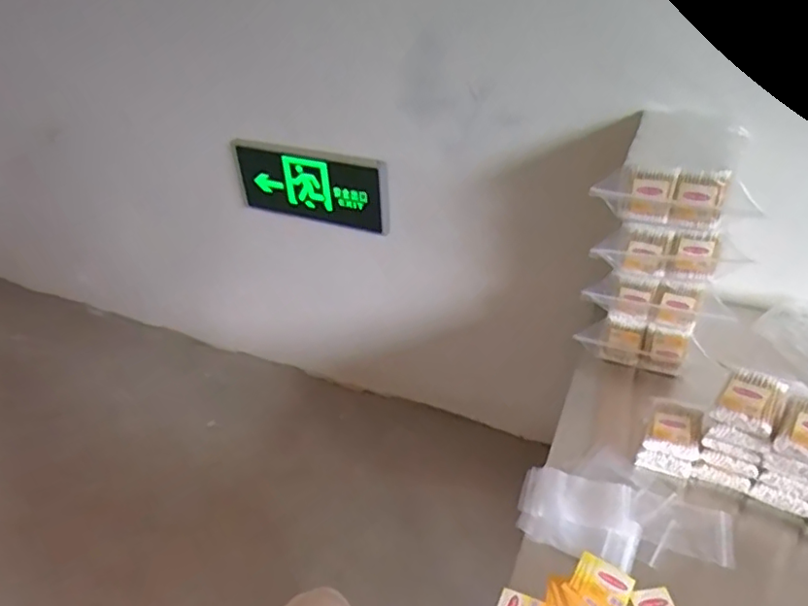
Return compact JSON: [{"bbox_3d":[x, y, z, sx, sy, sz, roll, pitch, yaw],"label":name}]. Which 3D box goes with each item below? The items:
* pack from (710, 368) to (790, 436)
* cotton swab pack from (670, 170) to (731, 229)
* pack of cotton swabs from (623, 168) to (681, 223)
[{"bbox_3d":[0.372,0.105,0.632,0.056,0.023,0.071,23,44,32],"label":"pack"},{"bbox_3d":[0.342,-0.121,0.685,0.053,0.065,0.015,10,38,18],"label":"cotton swab pack"},{"bbox_3d":[0.288,-0.125,0.693,0.050,0.062,0.011,13,39,22],"label":"pack of cotton swabs"}]

